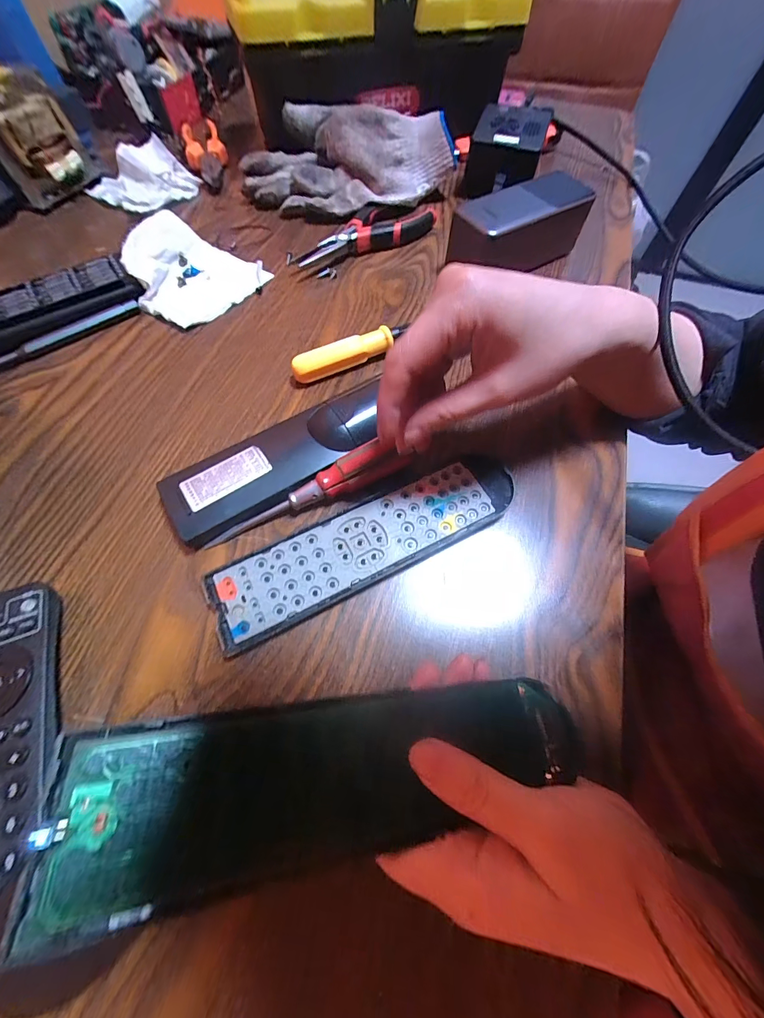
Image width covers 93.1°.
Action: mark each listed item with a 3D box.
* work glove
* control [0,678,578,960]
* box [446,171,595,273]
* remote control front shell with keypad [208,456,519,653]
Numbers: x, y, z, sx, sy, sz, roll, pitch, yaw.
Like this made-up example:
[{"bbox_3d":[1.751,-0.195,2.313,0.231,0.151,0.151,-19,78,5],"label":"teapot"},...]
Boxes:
[{"bbox_3d":[-0.039,-0.370,0.392,0.226,0.069,0.101,8,62,2],"label":"work glove"},{"bbox_3d":[-0.010,0.099,0.133,0.183,0.018,0.053,10,60,-20],"label":"control"},{"bbox_3d":[0.128,-0.262,0.343,0.150,0.059,0.057,-34,69,-18],"label":"box"},{"bbox_3d":[-0.005,0.019,0.224,0.194,0.011,0.047,-24,66,-14],"label":"remote control front shell with keypad"}]

